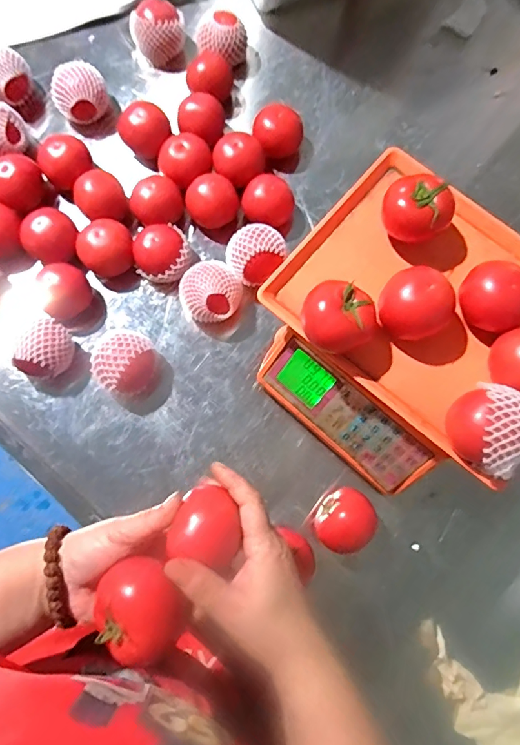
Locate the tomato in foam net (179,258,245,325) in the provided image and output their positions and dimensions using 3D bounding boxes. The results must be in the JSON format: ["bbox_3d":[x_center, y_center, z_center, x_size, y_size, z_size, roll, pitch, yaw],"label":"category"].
[{"bbox_3d":[-0.060,-0.095,0.562,0.076,0.060,0.076,-38,81,-10],"label":"tomato in foam net"}]

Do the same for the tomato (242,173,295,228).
[{"bbox_3d":[0.011,-0.218,0.604,0.068,0.048,0.063,6,77,0],"label":"tomato"}]

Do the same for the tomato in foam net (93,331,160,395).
[{"bbox_3d":[-0.156,-0.010,0.539,0.072,0.061,0.060,-41,81,-10],"label":"tomato in foam net"}]

